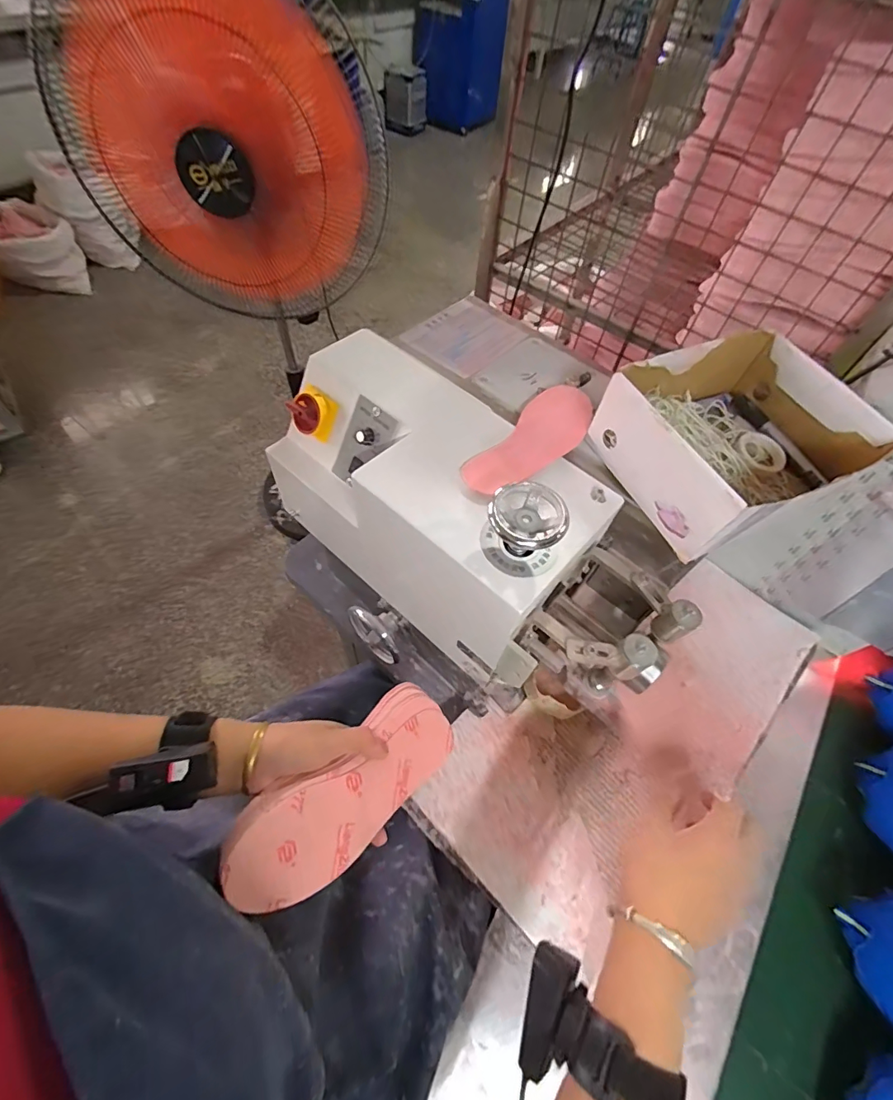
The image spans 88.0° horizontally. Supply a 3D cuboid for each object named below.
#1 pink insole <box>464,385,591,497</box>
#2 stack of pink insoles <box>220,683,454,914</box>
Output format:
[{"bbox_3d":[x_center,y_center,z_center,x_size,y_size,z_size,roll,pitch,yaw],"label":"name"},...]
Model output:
[{"bbox_3d":[0.095,-0.116,0.486,0.070,0.006,0.192,34,62,16],"label":"pink insole"},{"bbox_3d":[-0.090,0.212,0.415,0.210,0.030,0.094,-33,86,-33],"label":"stack of pink insoles"}]

